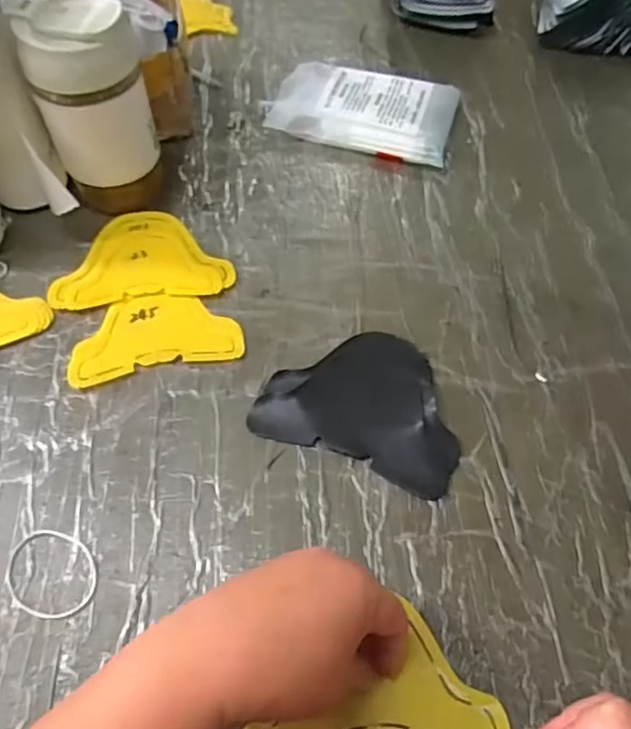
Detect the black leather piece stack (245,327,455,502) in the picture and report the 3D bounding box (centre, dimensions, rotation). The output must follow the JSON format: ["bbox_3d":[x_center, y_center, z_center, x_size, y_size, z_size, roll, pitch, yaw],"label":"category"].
[{"bbox_3d":[0.039,0.023,0.431,0.142,0.007,0.110,19,61,11],"label":"black leather piece stack"}]

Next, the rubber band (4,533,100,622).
[{"bbox_3d":[-0.163,0.129,0.364,0.059,0.004,0.048,18,60,10],"label":"rubber band"}]

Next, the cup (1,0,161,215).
[{"bbox_3d":[-0.174,-0.204,0.476,0.083,0.155,0.070,-19,61,-12],"label":"cup"}]

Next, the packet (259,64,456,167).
[{"bbox_3d":[0.048,-0.253,0.590,0.176,0.025,0.100,16,60,9],"label":"packet"}]

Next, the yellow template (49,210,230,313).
[{"bbox_3d":[-0.145,-0.093,0.502,0.142,0.004,0.098,-6,59,-4],"label":"yellow template"}]

